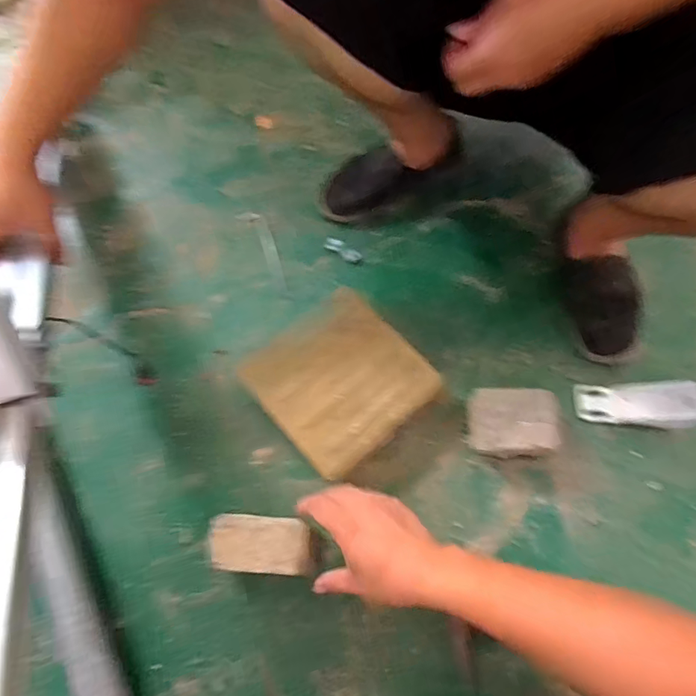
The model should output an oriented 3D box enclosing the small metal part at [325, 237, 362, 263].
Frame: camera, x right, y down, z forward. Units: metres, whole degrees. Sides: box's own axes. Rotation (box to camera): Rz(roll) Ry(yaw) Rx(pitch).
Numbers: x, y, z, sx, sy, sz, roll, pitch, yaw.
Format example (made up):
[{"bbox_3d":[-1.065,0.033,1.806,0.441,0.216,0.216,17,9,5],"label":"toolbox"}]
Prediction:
[{"bbox_3d":[-0.007,-0.154,0.724,0.063,0.006,0.022,31,72,12],"label":"small metal part"}]

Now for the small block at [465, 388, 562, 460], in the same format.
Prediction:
[{"bbox_3d":[0.213,0.100,0.594,0.108,0.049,0.084,1,66,2],"label":"small block"}]

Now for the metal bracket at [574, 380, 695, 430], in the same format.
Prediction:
[{"bbox_3d":[0.385,0.074,0.603,0.150,0.015,0.058,-2,67,22],"label":"metal bracket"}]

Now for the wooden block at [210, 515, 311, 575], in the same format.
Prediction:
[{"bbox_3d":[-0.090,0.200,0.467,0.107,0.023,0.050,4,67,3],"label":"wooden block"}]

